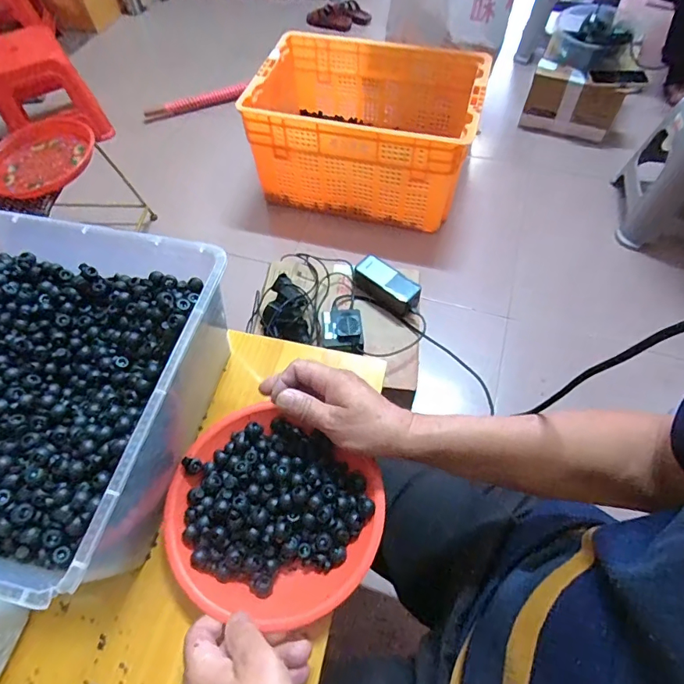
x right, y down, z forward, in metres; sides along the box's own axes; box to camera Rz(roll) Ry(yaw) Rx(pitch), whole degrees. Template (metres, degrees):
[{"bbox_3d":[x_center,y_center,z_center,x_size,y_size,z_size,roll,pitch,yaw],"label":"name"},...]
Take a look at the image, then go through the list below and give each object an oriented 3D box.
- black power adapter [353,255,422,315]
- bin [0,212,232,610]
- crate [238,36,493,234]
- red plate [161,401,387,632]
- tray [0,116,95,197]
[{"bbox_3d":[0.085,-0.111,0.871,0.136,0.047,0.059,31,65,19],"label":"black power adapter"},{"bbox_3d":[-0.279,0.045,0.423,0.299,0.135,0.288,11,60,9],"label":"bin"},{"bbox_3d":[0.062,-0.604,1.283,0.605,0.284,0.398,12,61,10],"label":"crate"},{"bbox_3d":[-0.065,0.156,0.409,0.188,0.031,0.167,23,63,15],"label":"red plate"},{"bbox_3d":[-0.658,-0.407,0.977,0.243,0.035,0.239,-1,59,2],"label":"tray"}]

